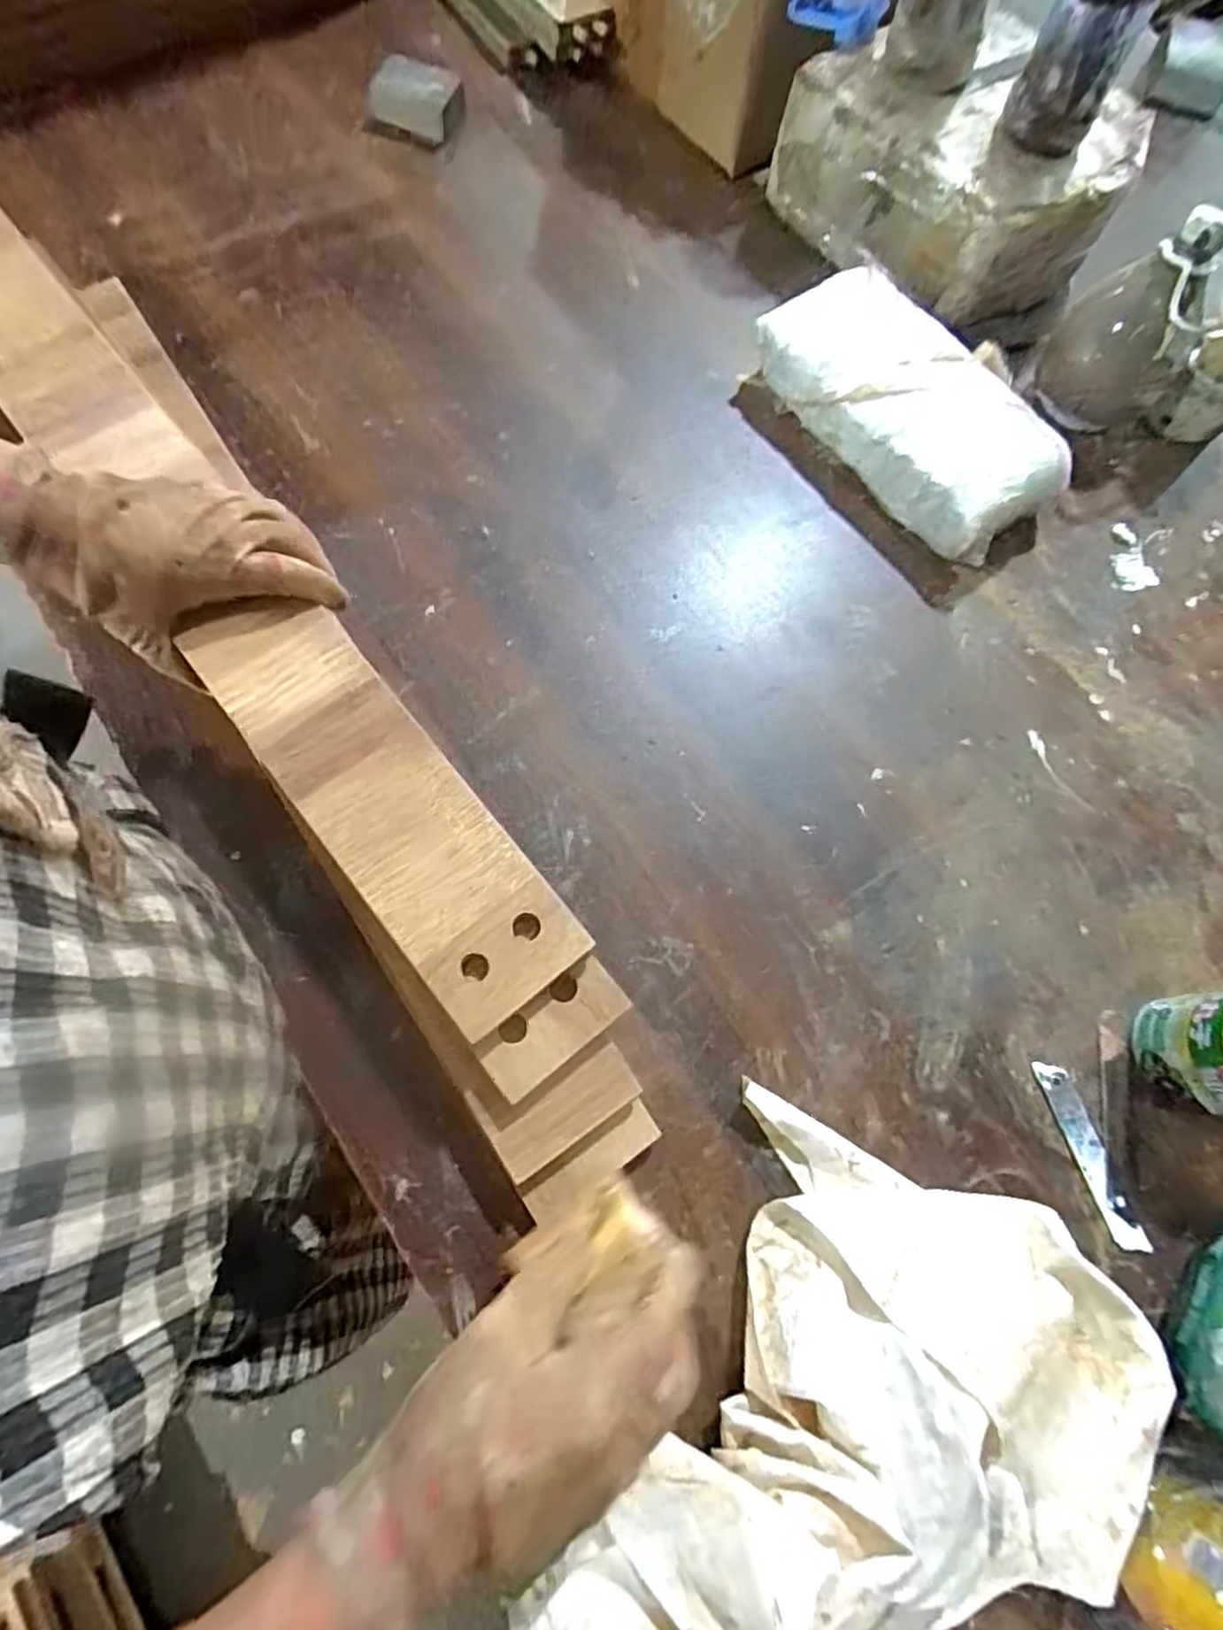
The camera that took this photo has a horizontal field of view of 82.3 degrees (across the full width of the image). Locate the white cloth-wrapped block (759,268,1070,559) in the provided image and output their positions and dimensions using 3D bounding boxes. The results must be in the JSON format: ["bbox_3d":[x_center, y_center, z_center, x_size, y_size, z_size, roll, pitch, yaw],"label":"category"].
[{"bbox_3d":[0.217,-0.297,0.514,0.107,0.066,0.231,-35,77,-12],"label":"white cloth-wrapped block"}]

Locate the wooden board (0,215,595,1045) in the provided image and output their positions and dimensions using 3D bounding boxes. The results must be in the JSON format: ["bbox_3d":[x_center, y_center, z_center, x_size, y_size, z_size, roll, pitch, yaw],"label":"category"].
[{"bbox_3d":[-0.244,-0.154,0.409,0.076,0.014,0.641,-38,77,-13],"label":"wooden board"}]

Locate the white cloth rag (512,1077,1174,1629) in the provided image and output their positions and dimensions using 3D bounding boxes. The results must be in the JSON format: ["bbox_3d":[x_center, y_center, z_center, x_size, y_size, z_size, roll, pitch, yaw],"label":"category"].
[{"bbox_3d":[0.114,0.301,0.316,0.222,0.065,0.280,26,73,6],"label":"white cloth rag"}]

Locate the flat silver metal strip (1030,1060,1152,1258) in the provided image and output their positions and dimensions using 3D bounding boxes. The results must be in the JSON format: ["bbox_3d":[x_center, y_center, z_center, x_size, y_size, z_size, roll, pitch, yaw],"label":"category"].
[{"bbox_3d":[0.270,0.191,0.395,0.019,0.004,0.102,-18,74,-8],"label":"flat silver metal strip"}]

